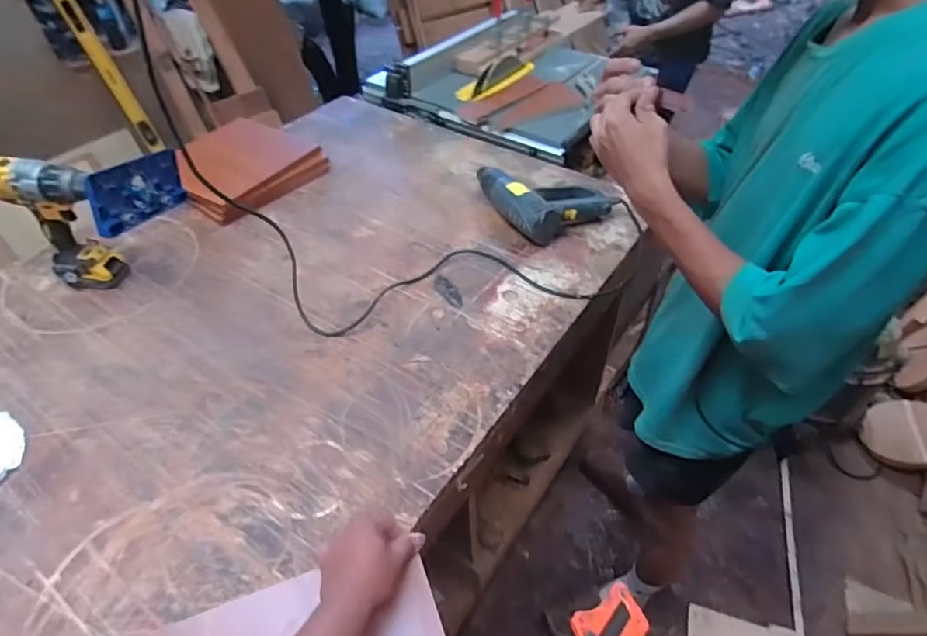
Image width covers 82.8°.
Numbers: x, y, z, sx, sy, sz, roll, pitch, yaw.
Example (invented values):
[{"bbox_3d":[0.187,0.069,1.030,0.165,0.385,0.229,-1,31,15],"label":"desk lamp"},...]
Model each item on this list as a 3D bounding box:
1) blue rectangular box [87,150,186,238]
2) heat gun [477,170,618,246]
[{"bbox_3d":[-0.517,-0.209,0.847,0.024,0.090,0.219,6,32,3],"label":"blue rectangular box"},{"bbox_3d":[0.165,-0.269,1.125,0.218,0.081,0.262,-21,49,-18],"label":"heat gun"}]

